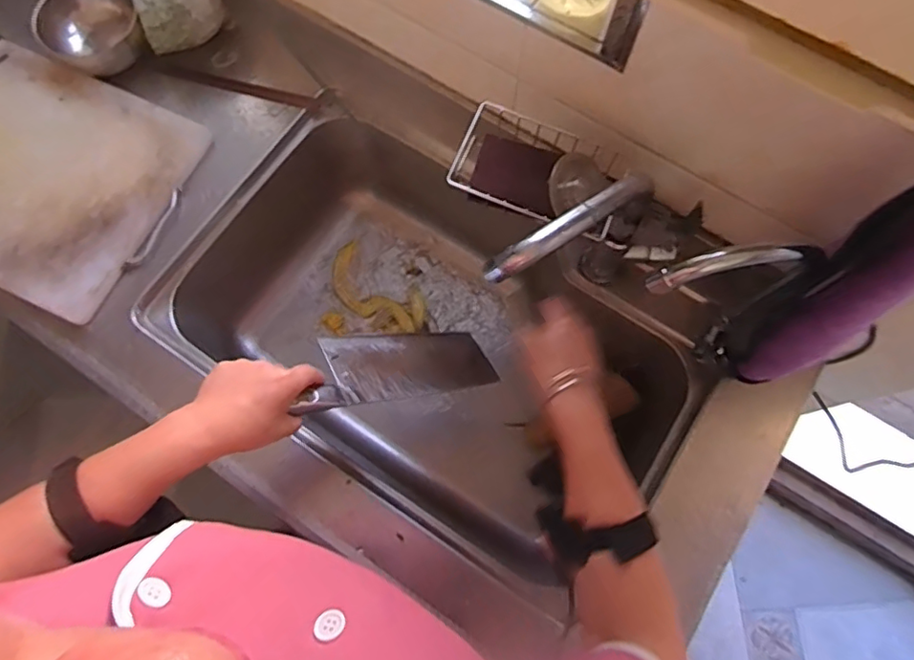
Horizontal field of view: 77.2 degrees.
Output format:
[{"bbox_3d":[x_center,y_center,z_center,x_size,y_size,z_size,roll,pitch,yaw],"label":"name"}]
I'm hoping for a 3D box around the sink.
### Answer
[{"bbox_3d":[-0.024,0.006,0.818,0.598,0.272,0.437,37,77,9],"label":"sink"}]

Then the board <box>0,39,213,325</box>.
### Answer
[{"bbox_3d":[-0.570,-0.214,0.756,0.400,0.024,0.297,24,75,6],"label":"board"}]

